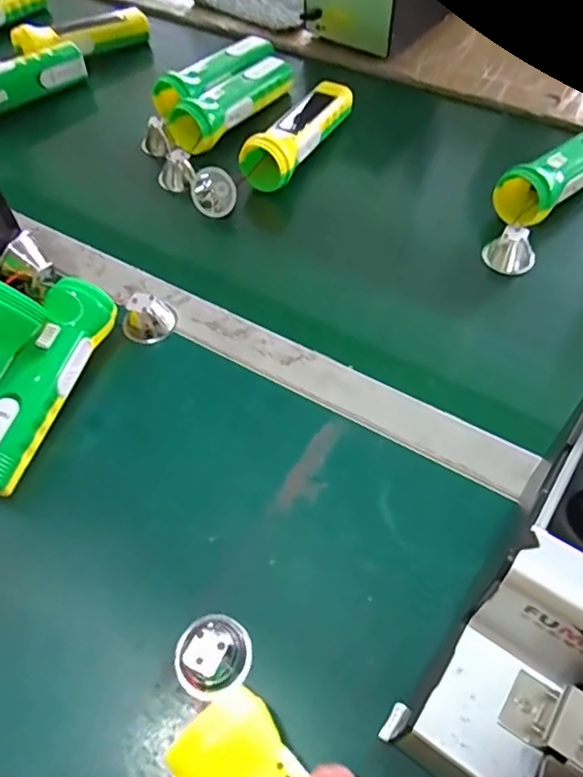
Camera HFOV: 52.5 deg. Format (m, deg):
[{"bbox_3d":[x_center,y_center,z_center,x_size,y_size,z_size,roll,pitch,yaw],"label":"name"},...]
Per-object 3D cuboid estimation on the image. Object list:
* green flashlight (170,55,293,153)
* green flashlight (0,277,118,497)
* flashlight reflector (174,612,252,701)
[{"bbox_3d":[-0.062,-0.317,0.643,0.053,0.043,0.163,34,63,22],"label":"green flashlight"},{"bbox_3d":[-0.181,-0.005,0.430,0.042,0.051,0.169,17,58,12],"label":"green flashlight"},{"bbox_3d":[-0.042,0.149,0.331,0.034,0.031,0.044,17,58,12],"label":"flashlight reflector"}]

